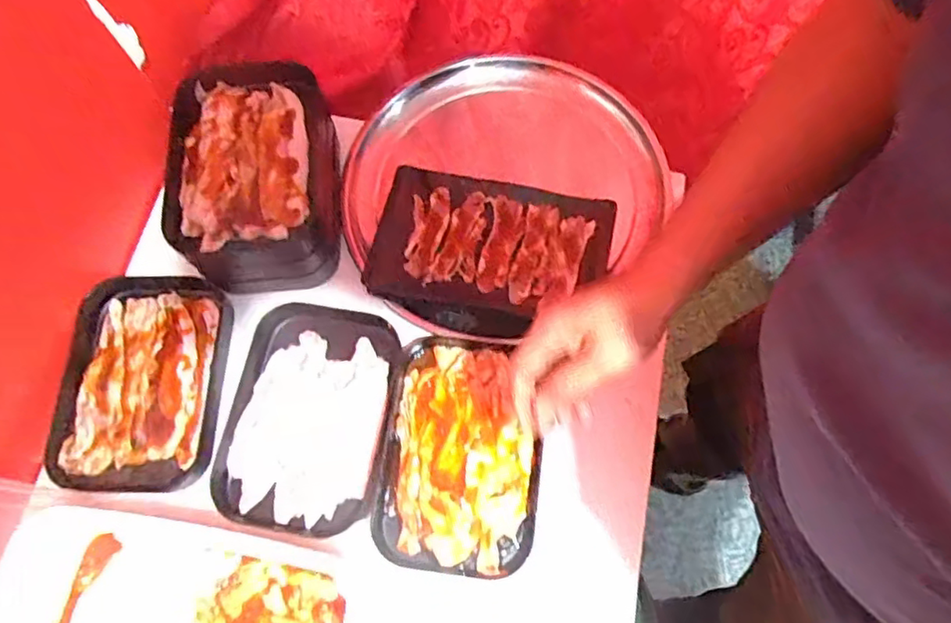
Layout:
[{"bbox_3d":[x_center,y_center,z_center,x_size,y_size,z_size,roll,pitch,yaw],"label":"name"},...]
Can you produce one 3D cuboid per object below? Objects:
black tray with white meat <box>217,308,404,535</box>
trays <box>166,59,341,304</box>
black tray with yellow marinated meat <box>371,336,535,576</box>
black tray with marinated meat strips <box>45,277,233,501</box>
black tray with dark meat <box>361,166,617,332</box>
[{"bbox_3d":[-0.170,0.104,0.620,0.154,0.028,0.217,7,71,4],"label":"black tray with white meat"},{"bbox_3d":[-0.237,-0.147,0.674,0.161,0.083,0.233,-7,71,-1],"label":"trays"},{"bbox_3d":[-0.016,0.137,0.606,0.148,0.023,0.216,8,71,2],"label":"black tray with yellow marinated meat"},{"bbox_3d":[-0.350,0.071,0.643,0.170,0.030,0.225,3,71,2],"label":"black tray with marinated meat strips"},{"bbox_3d":[0.017,-0.067,0.655,0.237,0.029,0.161,13,72,5],"label":"black tray with dark meat"}]

